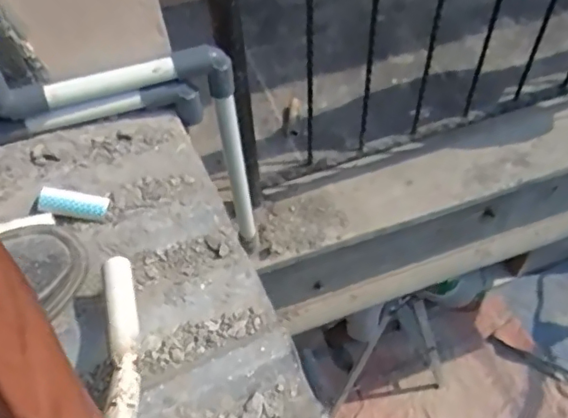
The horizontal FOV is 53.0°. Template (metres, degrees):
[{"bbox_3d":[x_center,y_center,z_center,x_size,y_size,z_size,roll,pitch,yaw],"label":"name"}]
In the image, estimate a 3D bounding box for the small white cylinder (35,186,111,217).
[{"bbox_3d":[-0.216,-0.006,0.586,0.067,0.017,0.021,8,49,-19],"label":"small white cylinder"}]

